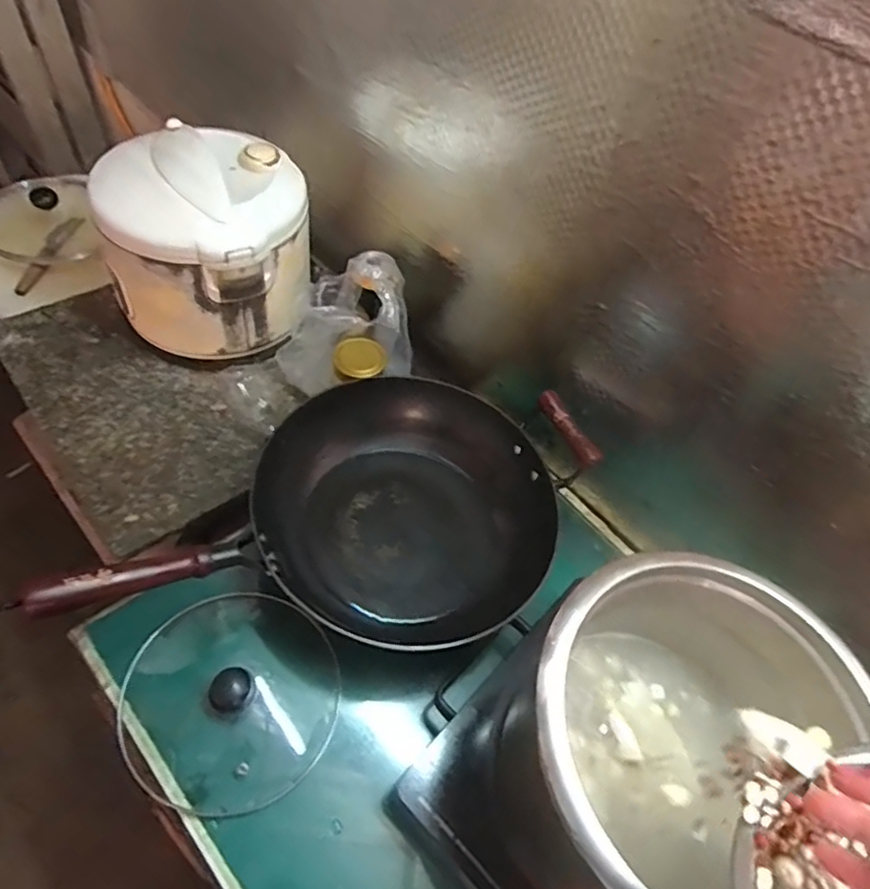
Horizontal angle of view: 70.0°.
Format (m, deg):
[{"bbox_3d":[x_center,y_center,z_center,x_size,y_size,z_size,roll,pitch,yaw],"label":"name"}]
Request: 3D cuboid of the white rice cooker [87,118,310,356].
[{"bbox_3d":[-0.296,-0.267,0.832,0.245,0.216,0.215,-9,56,-11],"label":"white rice cooker"}]

